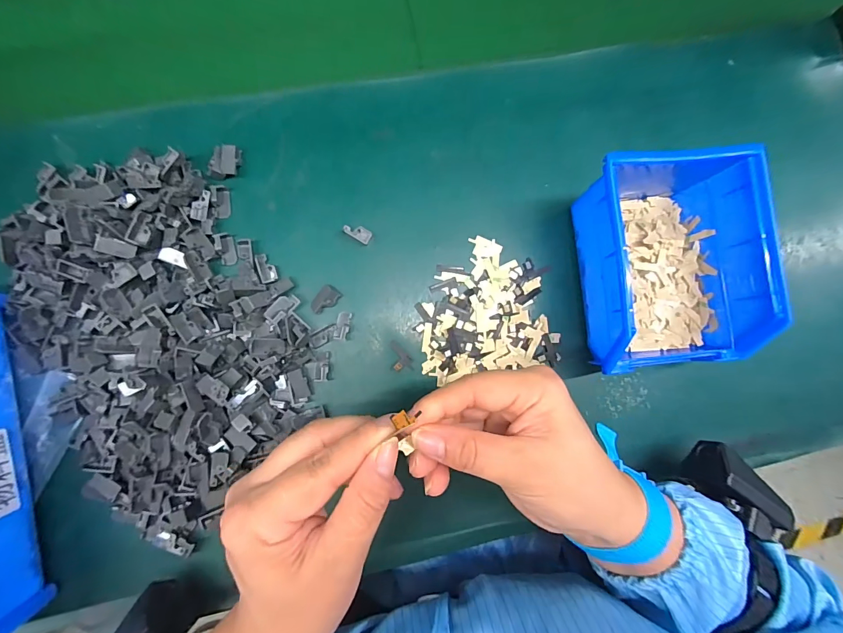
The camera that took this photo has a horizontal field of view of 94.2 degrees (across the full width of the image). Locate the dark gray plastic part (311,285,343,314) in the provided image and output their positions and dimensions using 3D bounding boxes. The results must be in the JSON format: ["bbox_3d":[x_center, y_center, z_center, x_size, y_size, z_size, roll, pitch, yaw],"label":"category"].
[{"bbox_3d":[-0.071,-0.012,0.287,0.015,0.005,0.023,36,81,0],"label":"dark gray plastic part"}]

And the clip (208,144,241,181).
[{"bbox_3d":[-0.143,-0.112,0.285,0.019,0.009,0.024,8,82,-4],"label":"clip"}]

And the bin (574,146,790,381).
[{"bbox_3d":[0.171,-0.043,0.279,0.112,0.073,0.156,-5,84,-6],"label":"bin"}]

